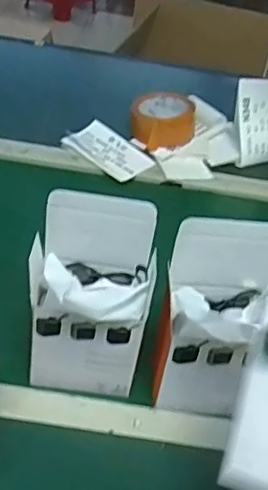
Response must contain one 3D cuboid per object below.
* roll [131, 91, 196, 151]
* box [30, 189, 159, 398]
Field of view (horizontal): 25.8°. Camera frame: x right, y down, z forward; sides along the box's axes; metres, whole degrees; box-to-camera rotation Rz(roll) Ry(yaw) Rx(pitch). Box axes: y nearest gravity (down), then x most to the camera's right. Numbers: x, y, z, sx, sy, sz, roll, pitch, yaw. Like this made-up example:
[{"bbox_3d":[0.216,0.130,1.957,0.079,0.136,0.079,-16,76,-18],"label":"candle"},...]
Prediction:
[{"bbox_3d":[0.047,-0.195,0.943,0.101,0.054,0.120,5,39,-3],"label":"roll"},{"bbox_3d":[-0.041,0.051,0.535,0.101,0.170,0.093,4,39,-5],"label":"box"}]

